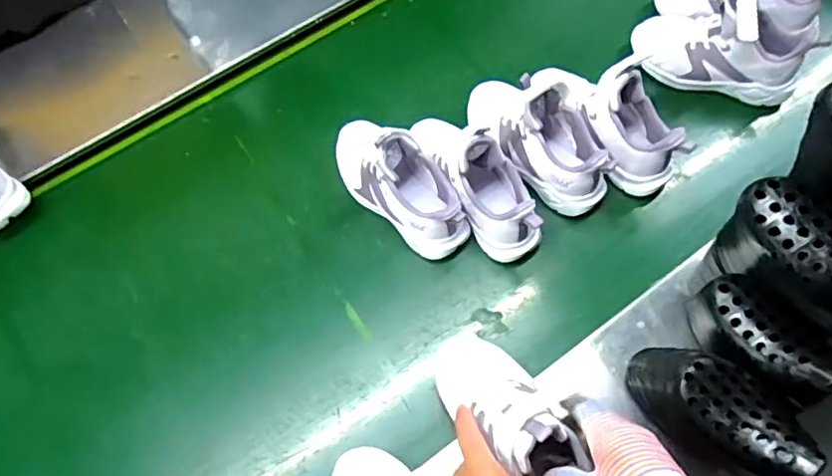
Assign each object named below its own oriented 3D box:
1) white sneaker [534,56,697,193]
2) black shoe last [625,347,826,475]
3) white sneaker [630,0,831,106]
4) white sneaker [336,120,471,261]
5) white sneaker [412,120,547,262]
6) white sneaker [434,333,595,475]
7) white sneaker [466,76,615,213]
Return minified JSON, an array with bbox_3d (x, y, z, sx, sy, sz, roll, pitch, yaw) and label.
[{"bbox_3d":[0.221,-0.147,0.665,0.087,0.112,0.203,-35,70,-15],"label":"white sneaker"},{"bbox_3d":[0.261,0.154,0.501,0.073,0.124,0.138,-27,68,-12],"label":"black shoe last"},{"bbox_3d":[0.389,-0.248,0.708,0.205,0.112,0.079,19,69,10],"label":"white sneaker"},{"bbox_3d":[-0.020,-0.068,0.652,0.199,0.112,0.075,41,71,17],"label":"white sneaker"},{"bbox_3d":[0.071,-0.073,0.645,0.070,0.117,0.194,-26,68,-11],"label":"white sneaker"},{"bbox_3d":[0.088,0.164,0.510,0.078,0.094,0.222,-28,30,-9],"label":"white sneaker"},{"bbox_3d":[0.142,-0.125,0.675,0.104,0.102,0.209,-27,69,-9],"label":"white sneaker"}]

